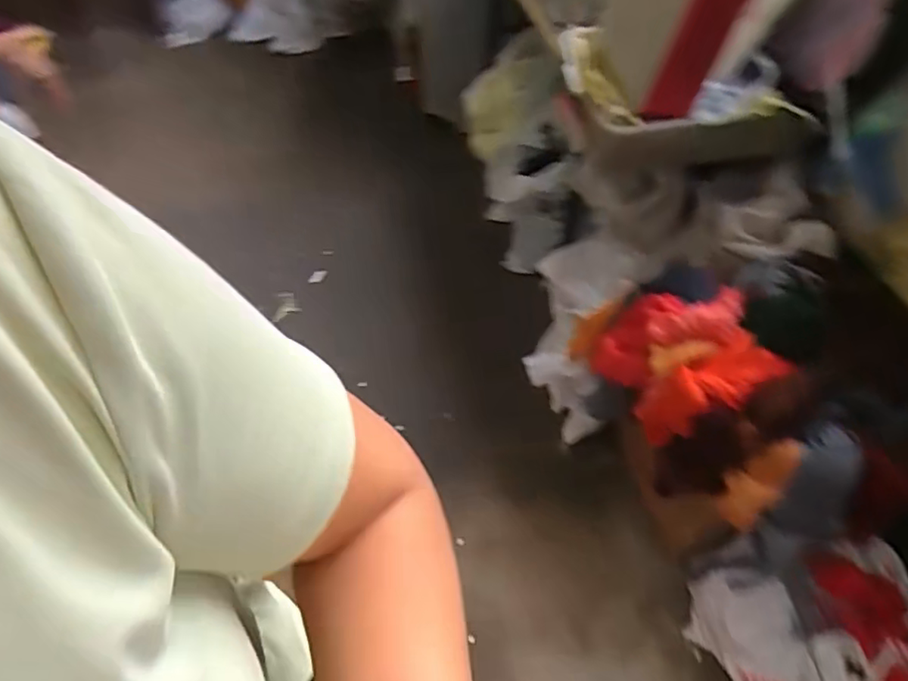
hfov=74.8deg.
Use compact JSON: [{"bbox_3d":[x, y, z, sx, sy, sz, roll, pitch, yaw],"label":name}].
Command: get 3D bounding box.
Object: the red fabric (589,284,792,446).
[{"bbox_3d":[0.403,0.025,1.051,0.195,0.206,0.272,-14,53,-11],"label":"red fabric"}]

